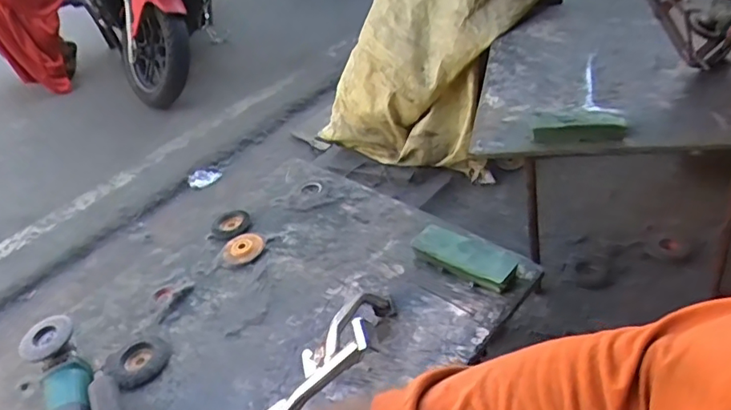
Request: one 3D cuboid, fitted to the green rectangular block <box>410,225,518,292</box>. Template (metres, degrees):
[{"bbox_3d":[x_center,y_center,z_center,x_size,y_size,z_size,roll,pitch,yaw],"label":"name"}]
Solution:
[{"bbox_3d":[0.161,0.084,0.926,0.172,0.034,0.062,19,48,33],"label":"green rectangular block"}]

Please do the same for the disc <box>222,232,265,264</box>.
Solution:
[{"bbox_3d":[-0.237,0.084,1.083,0.076,0.005,0.074,-8,52,10],"label":"disc"}]

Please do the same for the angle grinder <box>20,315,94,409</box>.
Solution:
[{"bbox_3d":[-0.443,0.287,0.831,0.076,0.091,0.275,-27,41,-17],"label":"angle grinder"}]

